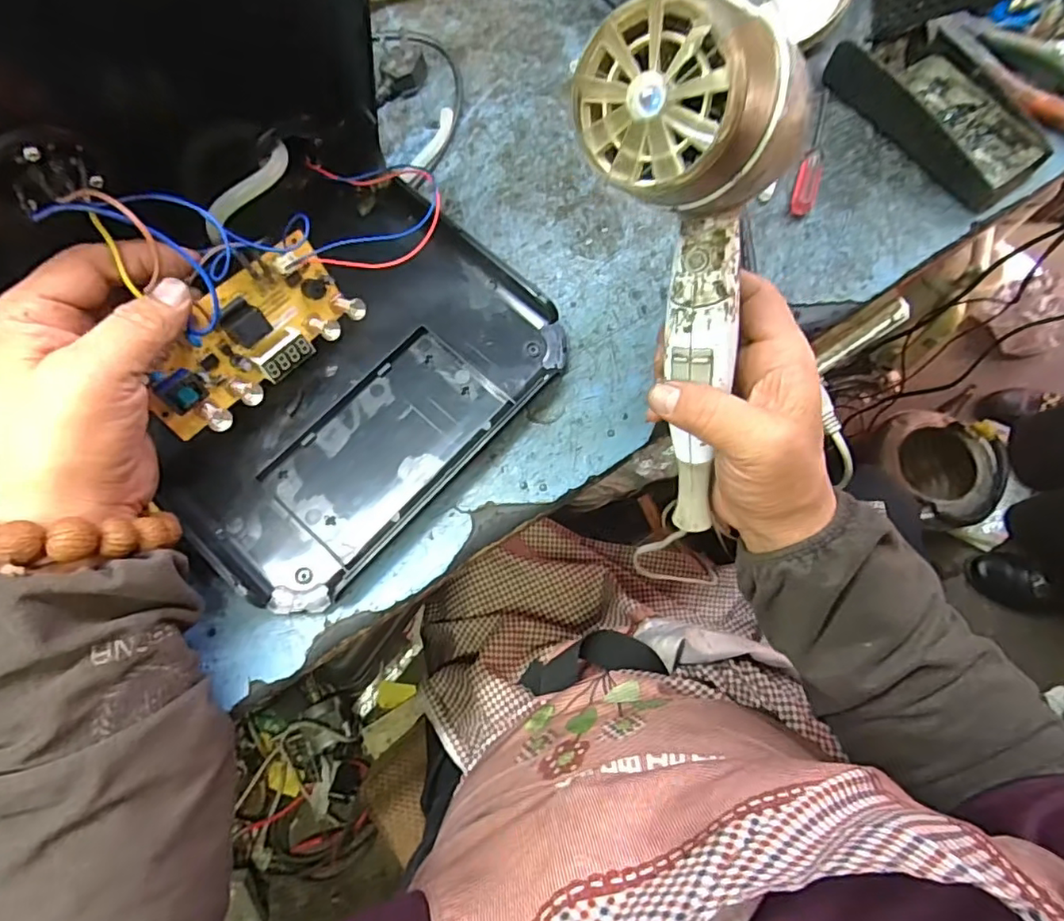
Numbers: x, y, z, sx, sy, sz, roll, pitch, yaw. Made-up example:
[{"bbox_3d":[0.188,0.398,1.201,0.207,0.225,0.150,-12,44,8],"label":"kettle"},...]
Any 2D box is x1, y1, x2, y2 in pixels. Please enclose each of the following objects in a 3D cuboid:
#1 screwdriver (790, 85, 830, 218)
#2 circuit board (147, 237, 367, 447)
[{"bbox_3d":[0.212,-0.235,0.436,0.015,0.011,0.119,17,74,5],"label":"screwdriver"},{"bbox_3d":[-0.160,-0.070,0.329,0.126,0.061,0.020,-45,39,-23],"label":"circuit board"}]

